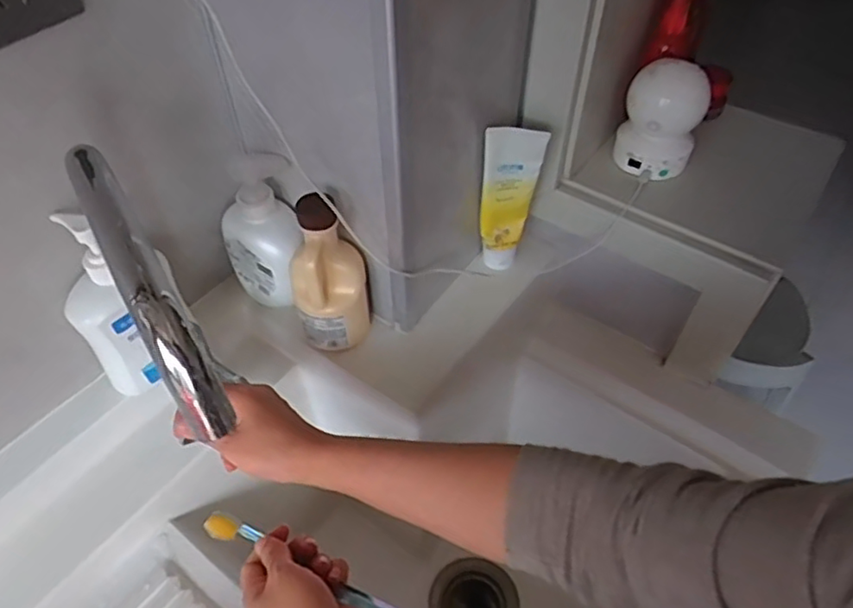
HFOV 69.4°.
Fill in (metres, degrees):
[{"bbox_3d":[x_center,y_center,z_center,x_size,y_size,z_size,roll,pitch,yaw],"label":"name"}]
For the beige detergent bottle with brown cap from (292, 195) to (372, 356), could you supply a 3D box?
[{"bbox_3d":[-0.091,-0.023,0.575,0.070,0.156,0.048,-12,50,-10],"label":"beige detergent bottle with brown cap"}]

